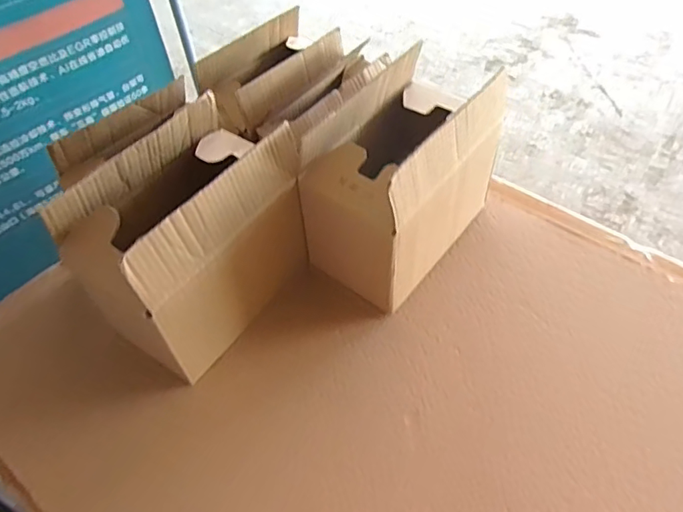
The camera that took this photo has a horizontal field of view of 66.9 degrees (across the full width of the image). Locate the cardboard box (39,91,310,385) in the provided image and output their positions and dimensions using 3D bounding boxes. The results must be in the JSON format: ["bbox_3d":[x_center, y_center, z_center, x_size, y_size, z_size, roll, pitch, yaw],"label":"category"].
[{"bbox_3d":[-0.159,-0.013,0.583,0.136,0.230,0.229,29,60,24],"label":"cardboard box"}]

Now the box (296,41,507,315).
[{"bbox_3d":[0.072,-0.087,0.625,0.135,0.222,0.223,34,61,26],"label":"box"}]

